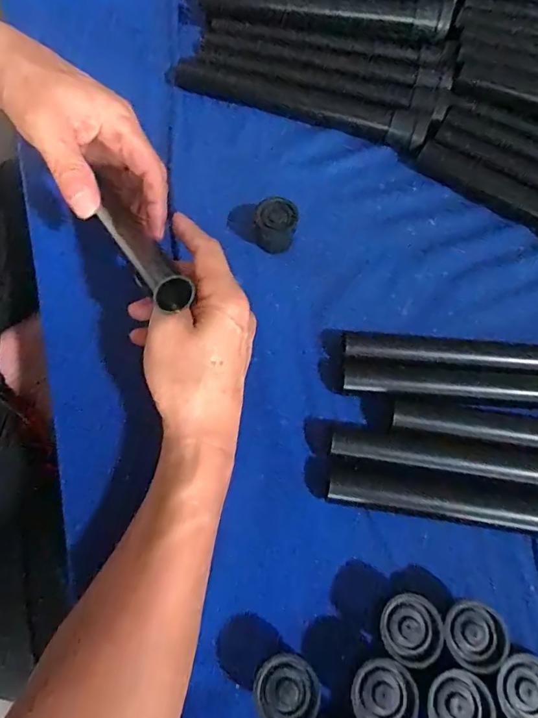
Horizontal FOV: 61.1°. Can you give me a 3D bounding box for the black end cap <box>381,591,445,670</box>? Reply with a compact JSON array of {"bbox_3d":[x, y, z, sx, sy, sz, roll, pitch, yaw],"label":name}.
[{"bbox_3d":[0.080,0.156,0.268,0.034,0.032,0.033,1,67,-1],"label":"black end cap"}]

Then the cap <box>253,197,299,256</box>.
[{"bbox_3d":[0.005,-0.109,0.381,0.035,0.030,0.037,1,67,-1],"label":"cap"}]

